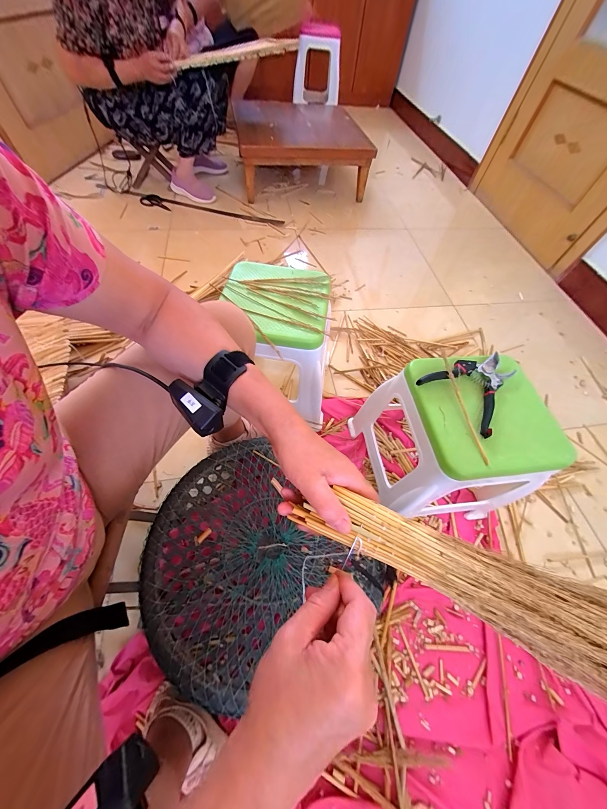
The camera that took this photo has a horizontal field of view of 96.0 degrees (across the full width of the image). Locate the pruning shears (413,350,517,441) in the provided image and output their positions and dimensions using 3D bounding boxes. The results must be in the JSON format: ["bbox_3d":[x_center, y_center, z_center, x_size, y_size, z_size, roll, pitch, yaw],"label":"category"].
[{"bbox_3d":[0.320,-0.041,0.503,0.169,0.021,0.142,-36,69,-21],"label":"pruning shears"}]

